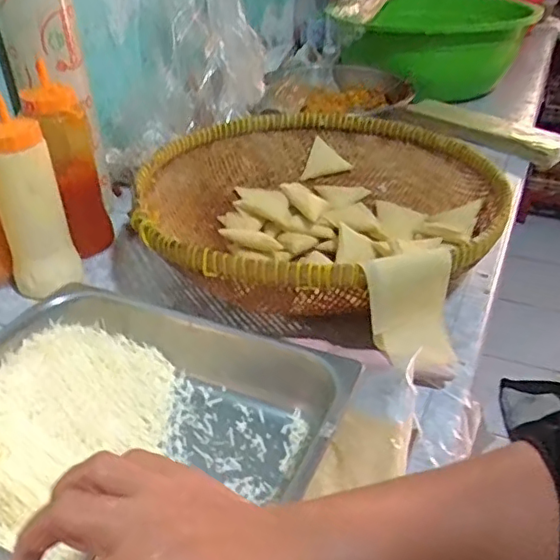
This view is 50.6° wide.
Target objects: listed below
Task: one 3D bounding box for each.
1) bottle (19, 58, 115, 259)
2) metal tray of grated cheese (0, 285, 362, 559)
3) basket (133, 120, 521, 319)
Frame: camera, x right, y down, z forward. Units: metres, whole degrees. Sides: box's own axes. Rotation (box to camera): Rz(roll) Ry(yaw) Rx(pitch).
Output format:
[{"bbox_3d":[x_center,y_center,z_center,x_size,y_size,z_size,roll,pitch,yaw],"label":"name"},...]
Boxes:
[{"bbox_3d":[-0.266,-0.134,0.728,0.074,0.211,0.075,17,37,25],"label":"bottle"},{"bbox_3d":[-0.136,0.118,0.480,0.317,0.062,0.269,14,36,21],"label":"metal tray of grated cheese"},{"bbox_3d":[0.050,-0.090,0.735,0.426,0.094,0.430,-9,34,-11],"label":"basket"}]

